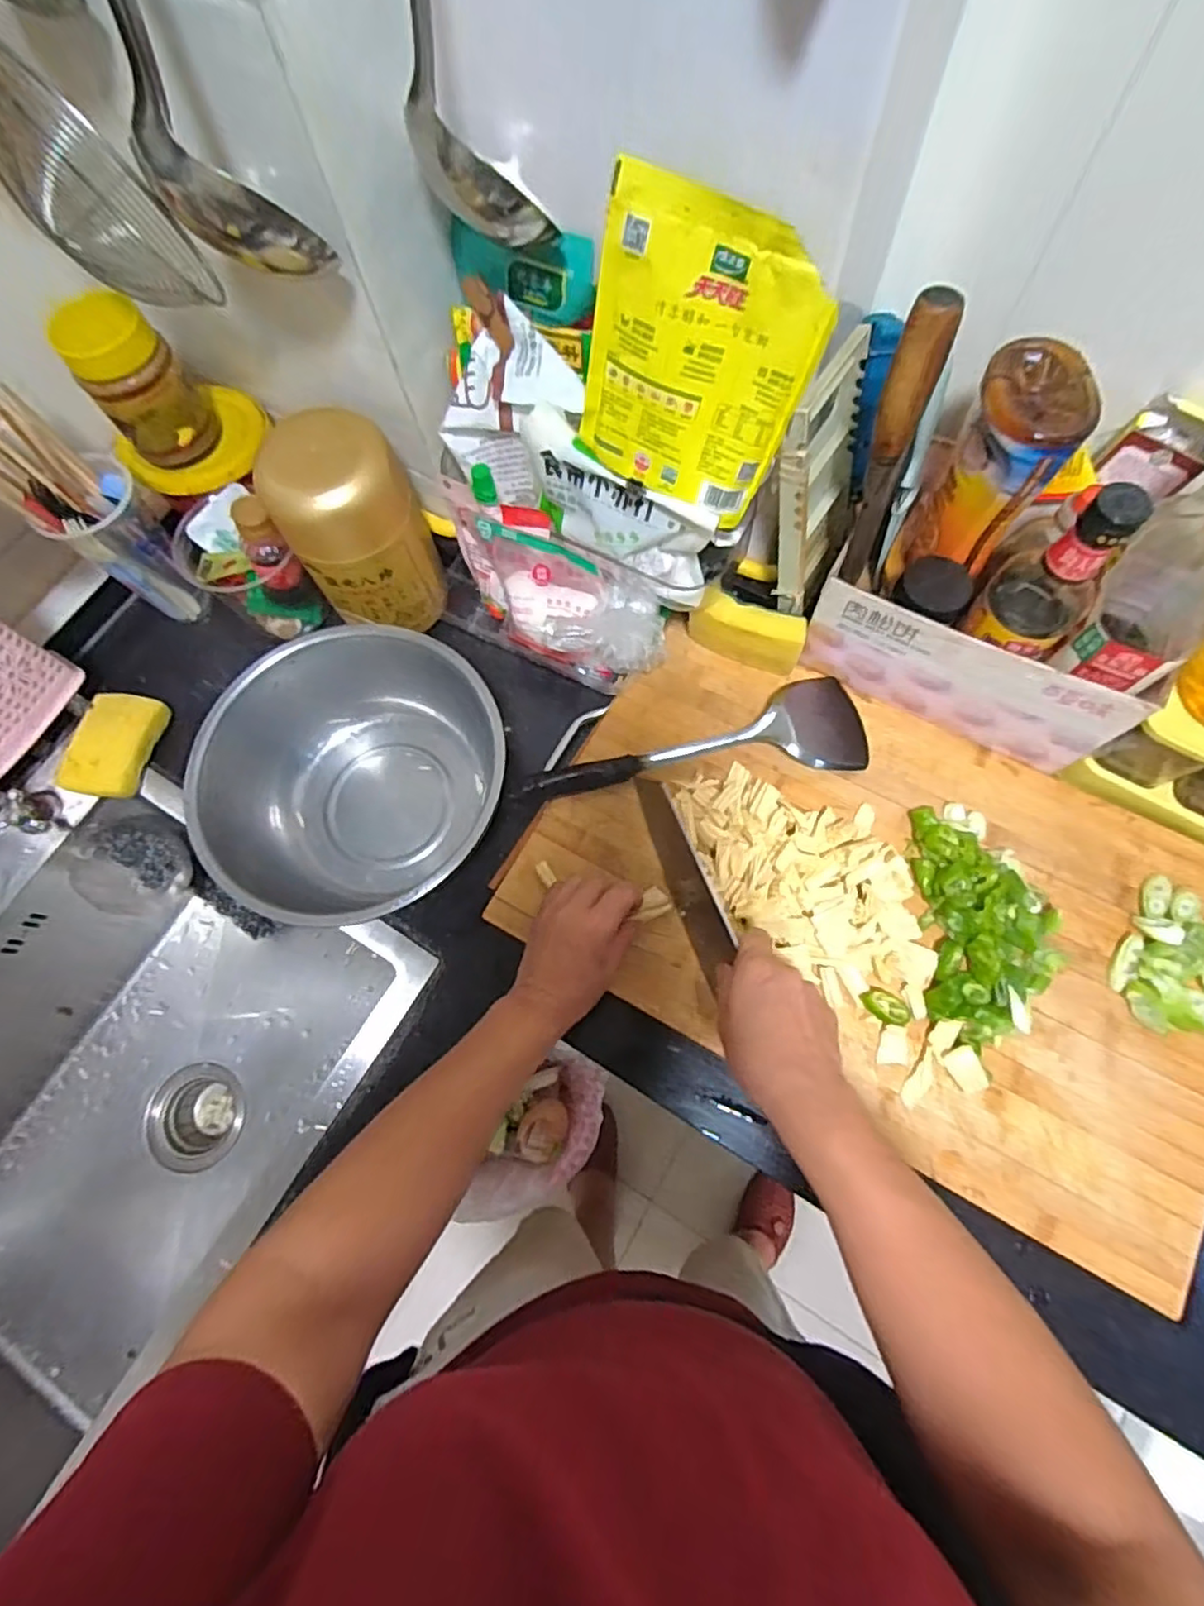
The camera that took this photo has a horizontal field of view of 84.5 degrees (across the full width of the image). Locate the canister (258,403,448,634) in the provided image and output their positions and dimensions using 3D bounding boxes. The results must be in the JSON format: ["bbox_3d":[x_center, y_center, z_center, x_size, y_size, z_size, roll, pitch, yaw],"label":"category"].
[{"bbox_3d":[-0.211,-0.239,0.580,0.110,0.158,0.110,-6,72,0],"label":"canister"}]

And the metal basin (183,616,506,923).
[{"bbox_3d":[-0.202,-0.011,0.567,0.235,0.109,0.226,-1,72,2],"label":"metal basin"}]

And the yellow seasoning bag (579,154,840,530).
[{"bbox_3d":[0.058,-0.275,0.424,0.139,0.169,0.020,20,57,-1],"label":"yellow seasoning bag"}]

